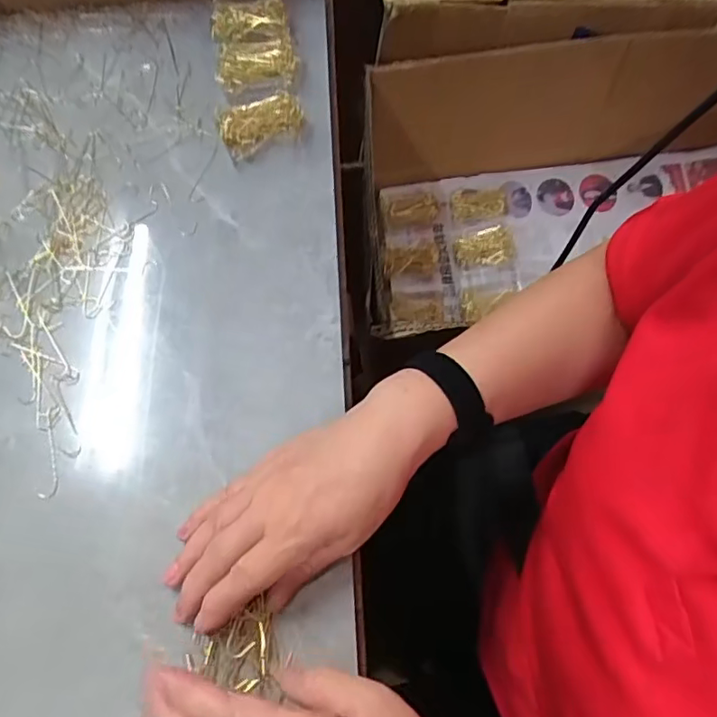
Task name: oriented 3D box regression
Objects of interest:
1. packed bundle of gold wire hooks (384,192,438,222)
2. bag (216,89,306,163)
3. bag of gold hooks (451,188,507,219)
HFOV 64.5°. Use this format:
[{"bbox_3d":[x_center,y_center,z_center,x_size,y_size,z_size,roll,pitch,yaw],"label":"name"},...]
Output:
[{"bbox_3d":[0.069,-0.201,0.752,0.069,0.018,0.042,-6,65,0],"label":"packed bundle of gold wire hooks"},{"bbox_3d":[-0.083,-0.200,0.482,0.067,0.030,0.040,-27,67,-9],"label":"bag"},{"bbox_3d":[0.157,-0.203,0.743,0.069,0.012,0.044,5,66,5],"label":"bag of gold hooks"}]

